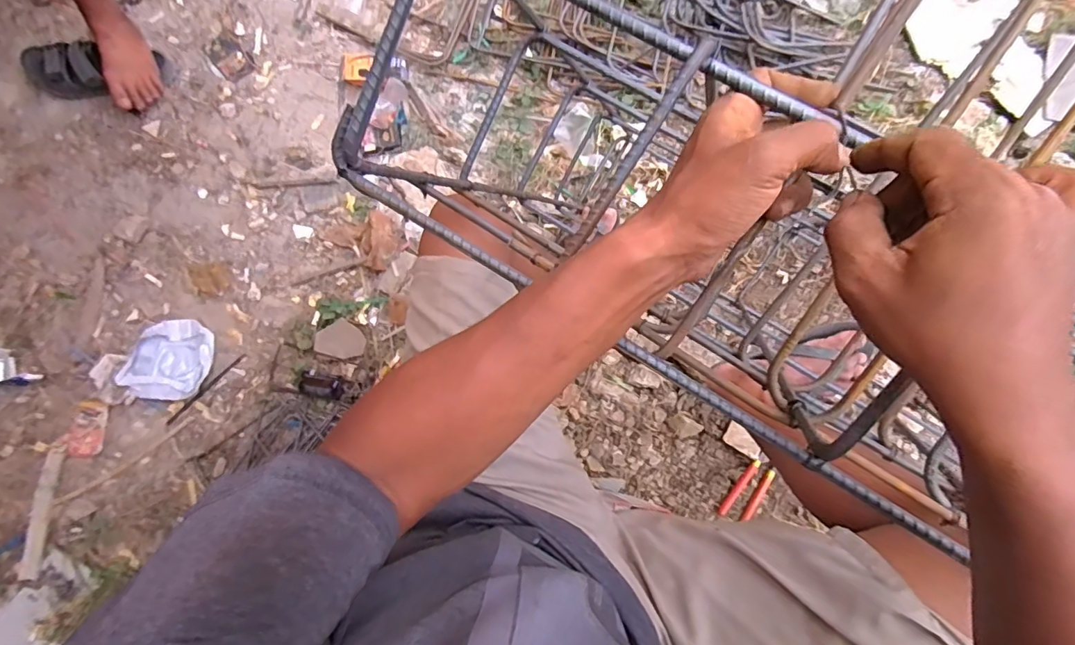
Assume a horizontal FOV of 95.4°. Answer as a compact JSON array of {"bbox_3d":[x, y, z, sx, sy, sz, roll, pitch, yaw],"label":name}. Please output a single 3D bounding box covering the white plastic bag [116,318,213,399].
[{"bbox_3d":[-0.731,0.072,0.977,0.145,0.054,0.160,4,78,-2],"label":"white plastic bag"}]

